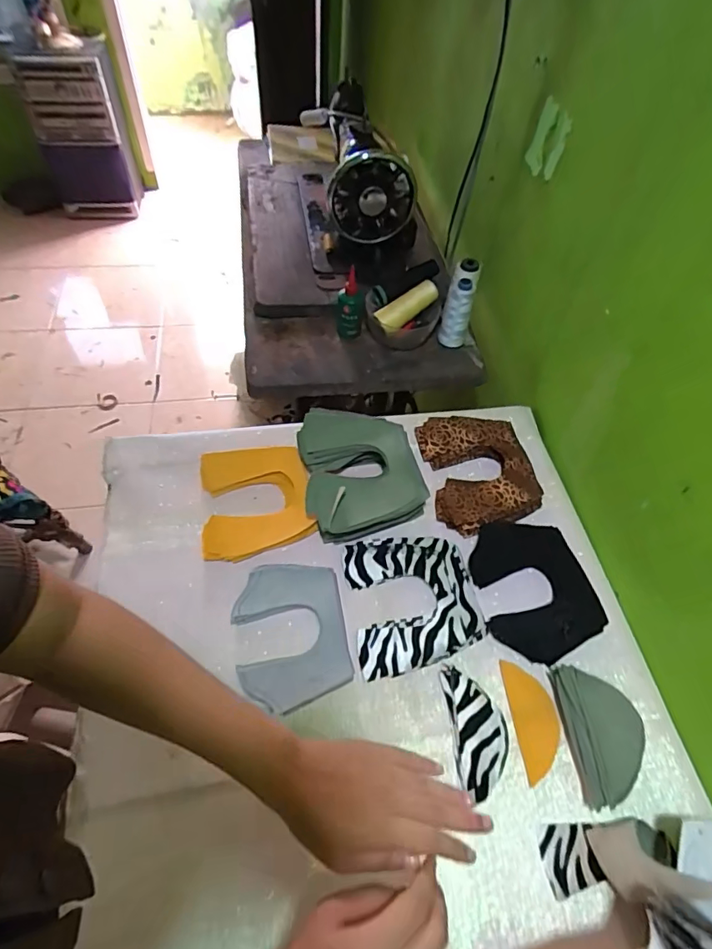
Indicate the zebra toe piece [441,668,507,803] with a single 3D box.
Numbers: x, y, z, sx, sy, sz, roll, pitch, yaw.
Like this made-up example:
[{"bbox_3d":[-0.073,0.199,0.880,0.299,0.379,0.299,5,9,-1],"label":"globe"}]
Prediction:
[{"bbox_3d":[0.123,0.257,0.511,0.055,0.008,0.115,-2,54,-6],"label":"zebra toe piece"}]

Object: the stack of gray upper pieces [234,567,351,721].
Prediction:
[{"bbox_3d":[-0.071,0.171,0.550,0.116,0.006,0.155,-8,55,-10],"label":"stack of gray upper pieces"}]

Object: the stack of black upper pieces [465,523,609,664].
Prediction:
[{"bbox_3d":[0.208,0.127,0.592,0.124,0.034,0.166,-4,55,-7],"label":"stack of black upper pieces"}]

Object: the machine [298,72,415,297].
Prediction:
[{"bbox_3d":[-0.007,-0.548,0.948,0.170,0.236,0.383,-5,55,-8],"label":"machine"}]

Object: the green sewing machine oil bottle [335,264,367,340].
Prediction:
[{"bbox_3d":[-0.008,-0.282,0.812,0.046,0.131,0.037,5,54,-1],"label":"green sewing machine oil bottle"}]

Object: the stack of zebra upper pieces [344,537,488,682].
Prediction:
[{"bbox_3d":[0.068,0.143,0.582,0.147,0.012,0.154,-6,55,-9],"label":"stack of zebra upper pieces"}]

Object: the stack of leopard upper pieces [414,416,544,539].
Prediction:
[{"bbox_3d":[0.167,-0.009,0.689,0.141,0.035,0.178,-8,55,-10],"label":"stack of leopard upper pieces"}]

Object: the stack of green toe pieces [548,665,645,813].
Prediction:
[{"bbox_3d":[0.241,0.252,0.496,0.064,0.036,0.124,-3,55,-7],"label":"stack of green toe pieces"}]

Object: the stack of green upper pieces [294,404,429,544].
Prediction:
[{"bbox_3d":[0.002,-0.005,0.647,0.148,0.065,0.168,-11,56,-13],"label":"stack of green upper pieces"}]

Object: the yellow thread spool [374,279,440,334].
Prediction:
[{"bbox_3d":[0.084,-0.274,0.823,0.120,0.032,0.037,-37,64,-11],"label":"yellow thread spool"}]

